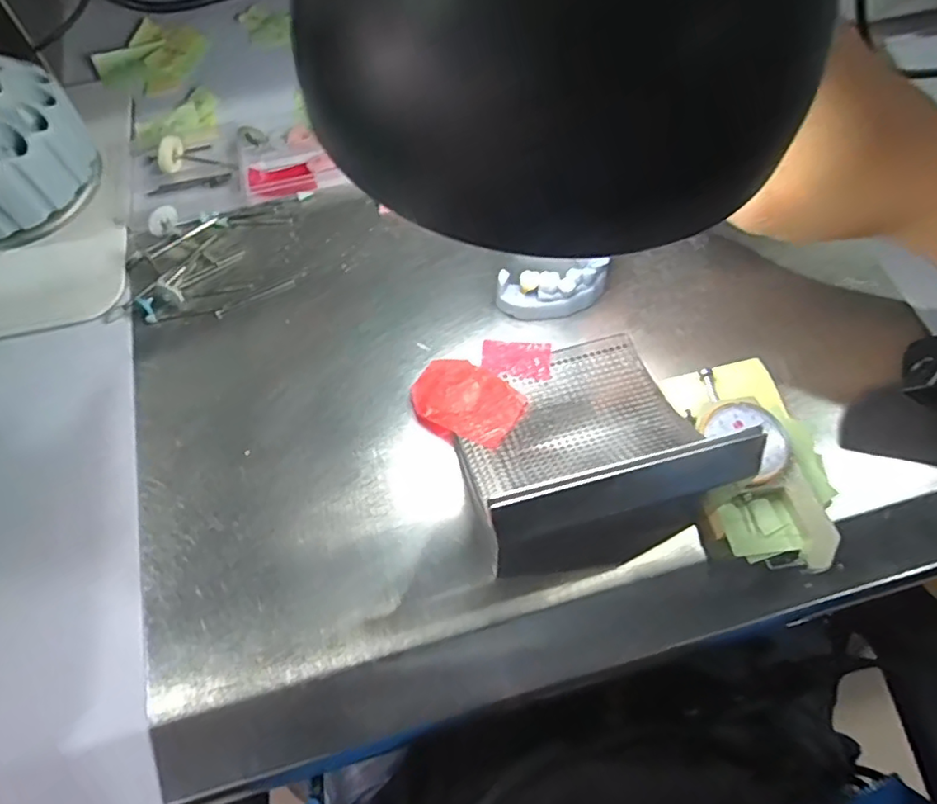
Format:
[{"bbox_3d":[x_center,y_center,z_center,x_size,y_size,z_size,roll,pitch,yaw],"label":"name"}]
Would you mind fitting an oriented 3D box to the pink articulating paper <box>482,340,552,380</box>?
[{"bbox_3d":[0.024,-0.021,0.309,0.035,0.006,0.020,10,65,6],"label":"pink articulating paper"}]

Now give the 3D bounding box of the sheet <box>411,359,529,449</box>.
[{"bbox_3d":[-0.001,0.000,0.296,0.053,0.015,0.040,37,71,17],"label":"sheet"}]

